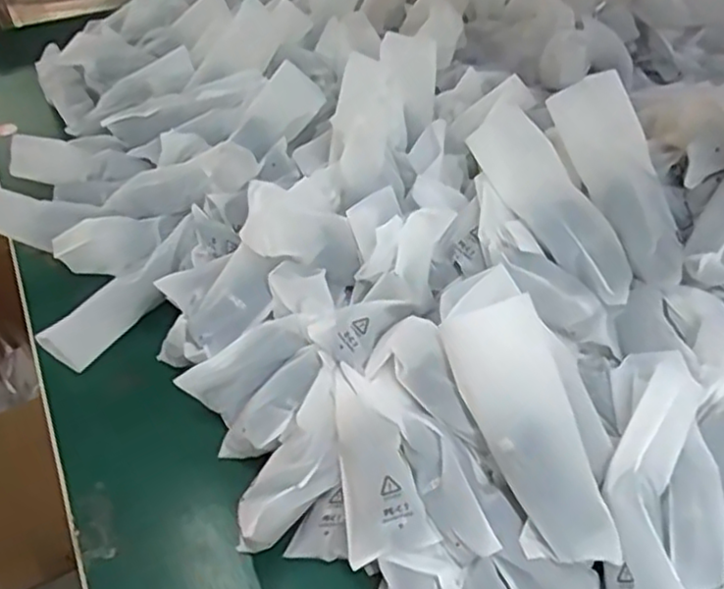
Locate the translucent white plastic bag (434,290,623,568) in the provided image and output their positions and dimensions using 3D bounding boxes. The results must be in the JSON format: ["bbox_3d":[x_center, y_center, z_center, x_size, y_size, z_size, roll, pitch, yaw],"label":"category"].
[{"bbox_3d":[0.098,0.079,0.392,0.045,0.036,0.152,-22,84,-18],"label":"translucent white plastic bag"}]

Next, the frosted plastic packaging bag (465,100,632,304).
[{"bbox_3d":[0.129,-0.059,0.464,0.044,0.011,0.147,-37,83,16],"label":"frosted plastic packaging bag"}]

